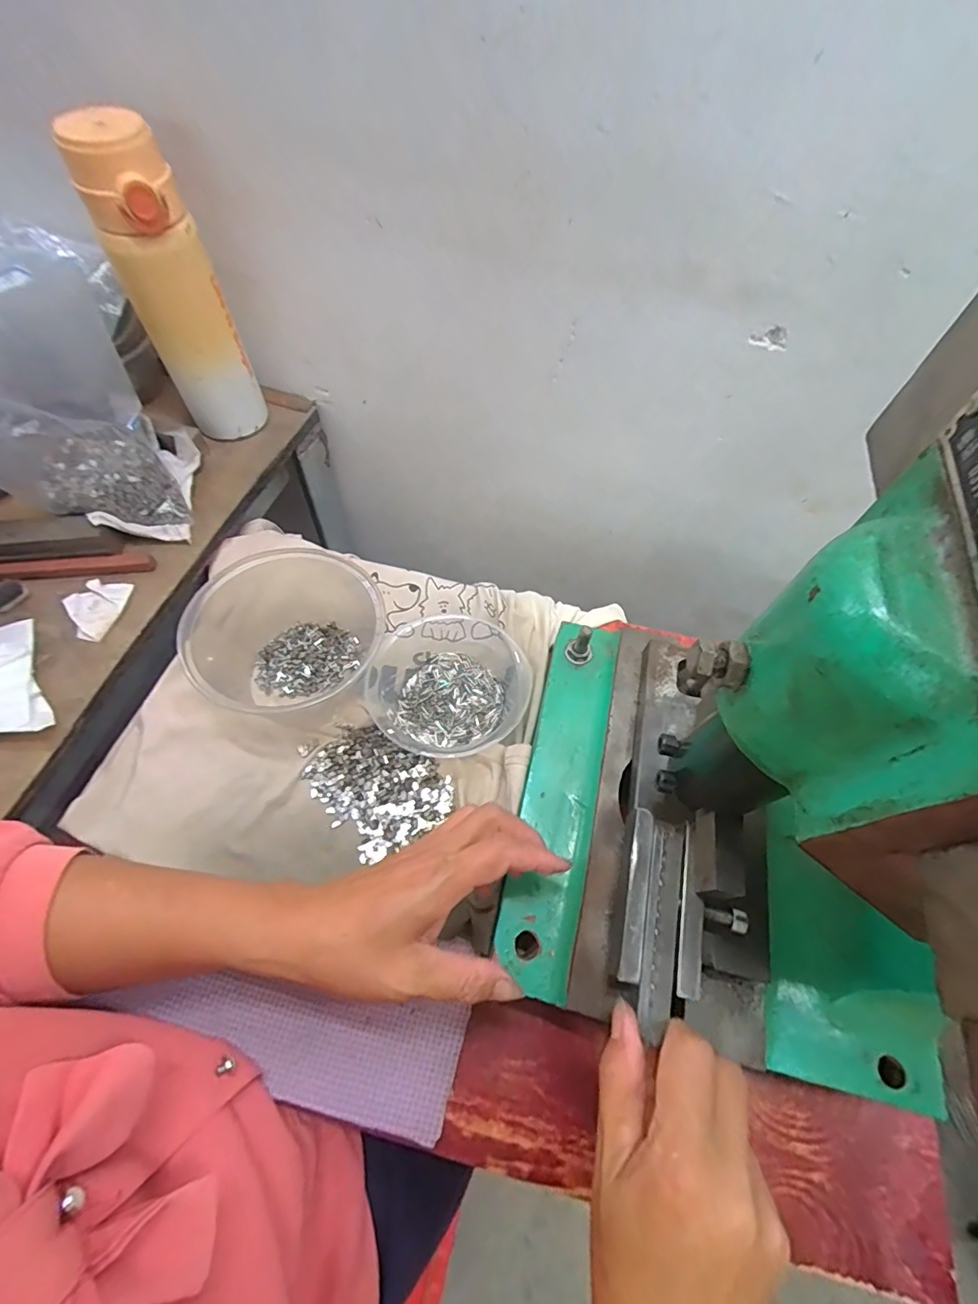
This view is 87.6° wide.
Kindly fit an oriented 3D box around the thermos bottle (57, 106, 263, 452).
[{"bbox_3d":[-0.255,-0.285,0.419,0.069,0.215,0.065,-23,66,-15],"label":"thermos bottle"}]

